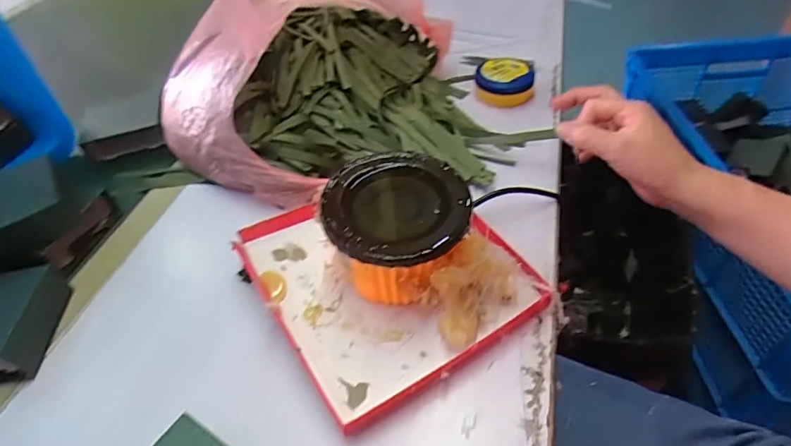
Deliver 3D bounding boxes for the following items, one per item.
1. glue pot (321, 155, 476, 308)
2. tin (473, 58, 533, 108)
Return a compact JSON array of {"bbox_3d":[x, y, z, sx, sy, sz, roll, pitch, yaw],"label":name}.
[{"bbox_3d":[-0.001,0.008,0.390,0.107,0.079,0.113,-3,46,3],"label":"glue pot"},{"bbox_3d":[0.137,-0.176,0.598,0.071,0.041,0.069,-3,46,3],"label":"tin"}]

